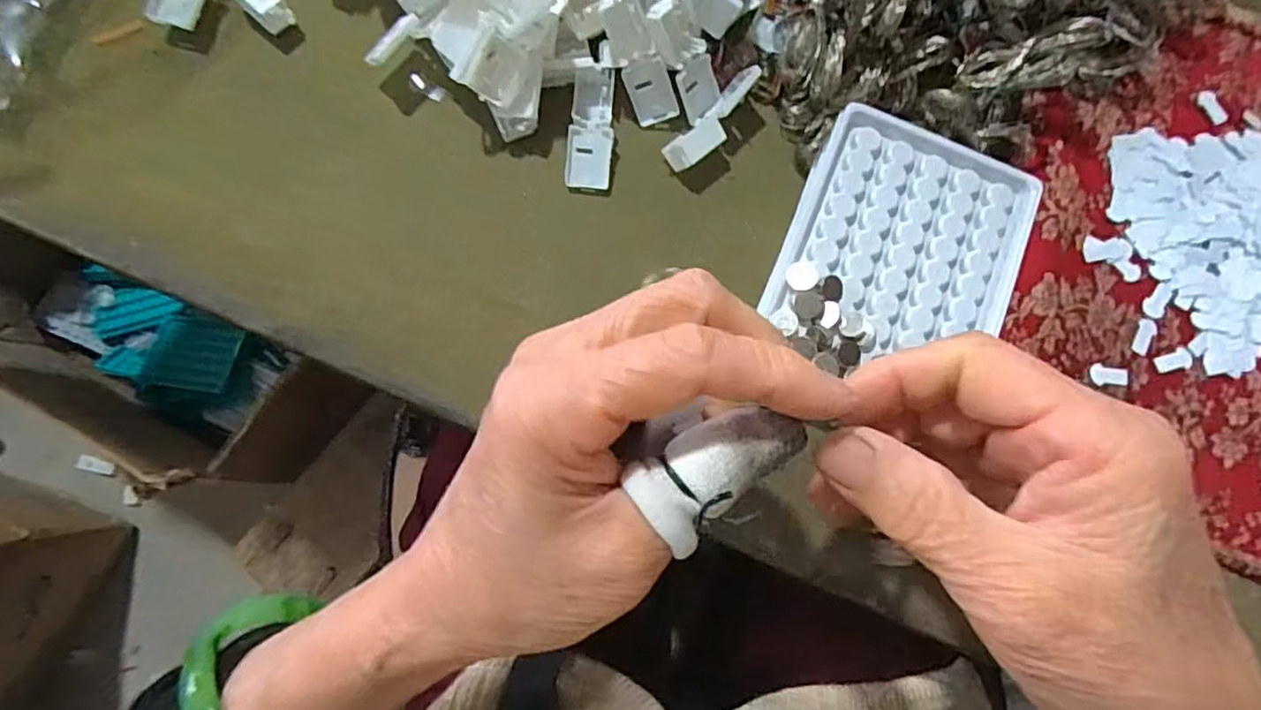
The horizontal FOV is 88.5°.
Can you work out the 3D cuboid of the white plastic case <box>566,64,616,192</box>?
[{"bbox_3d":[-0.018,-0.103,0.294,0.020,0.012,0.054,4,85,-1],"label":"white plastic case"}]

